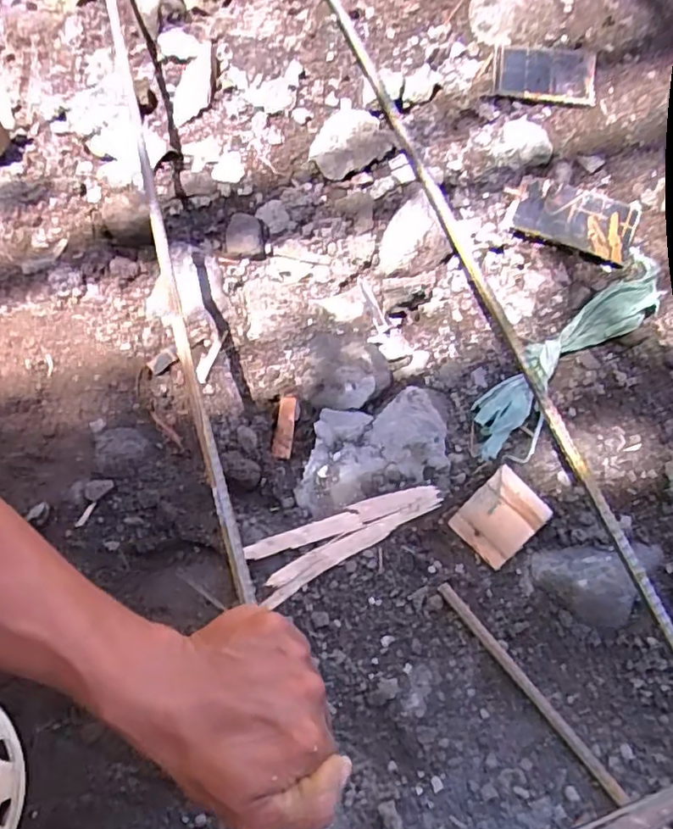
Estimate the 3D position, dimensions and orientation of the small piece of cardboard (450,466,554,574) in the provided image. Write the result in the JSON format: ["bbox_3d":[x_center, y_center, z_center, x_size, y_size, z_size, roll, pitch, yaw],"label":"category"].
[{"bbox_3d":[0.138,0.085,0.512,0.070,0.018,0.056,-41,75,-15],"label":"small piece of cardboard"}]

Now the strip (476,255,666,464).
[{"bbox_3d":[0.217,-0.063,0.566,0.259,0.027,0.051,-39,75,-15],"label":"strip"}]

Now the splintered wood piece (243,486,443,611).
[{"bbox_3d":[0.011,0.095,0.500,0.164,0.017,0.046,-26,72,-11],"label":"splintered wood piece"}]

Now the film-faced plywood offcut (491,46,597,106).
[{"bbox_3d":[0.224,-0.364,0.658,0.106,0.007,0.061,6,85,4],"label":"film-faced plywood offcut"}]

